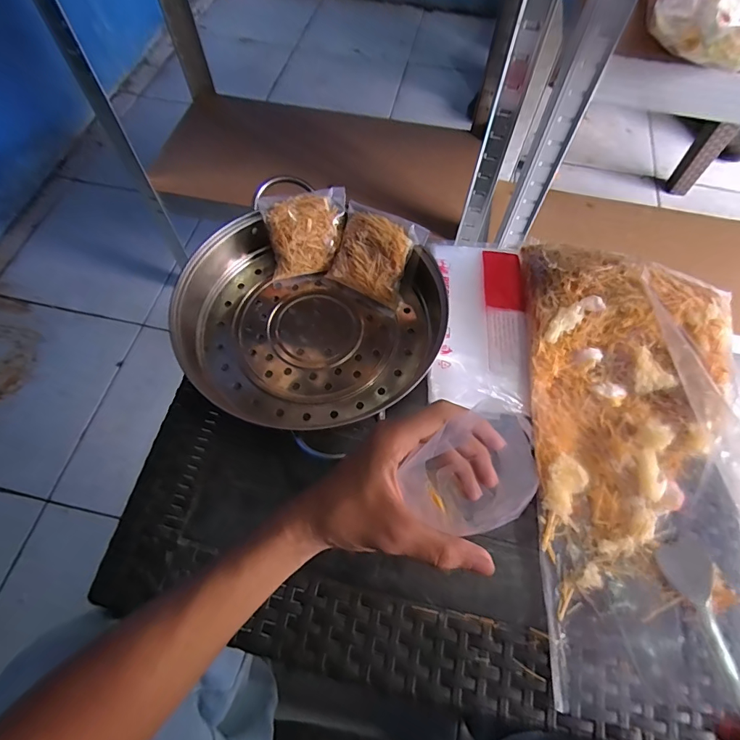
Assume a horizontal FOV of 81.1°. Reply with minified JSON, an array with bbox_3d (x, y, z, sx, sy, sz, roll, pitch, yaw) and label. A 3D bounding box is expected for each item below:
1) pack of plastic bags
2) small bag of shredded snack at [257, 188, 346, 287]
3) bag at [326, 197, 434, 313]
[{"bbox_3d":[0.118,-0.056,0.462,0.103,0.019,0.204,5,63,0],"label":"pack of plastic bags"},{"bbox_3d":[-0.071,-0.154,0.489,0.090,0.032,0.098,-9,103,-7],"label":"small bag of shredded snack"},{"bbox_3d":[0.005,-0.127,0.477,0.090,0.023,0.090,26,107,5],"label":"bag"}]

